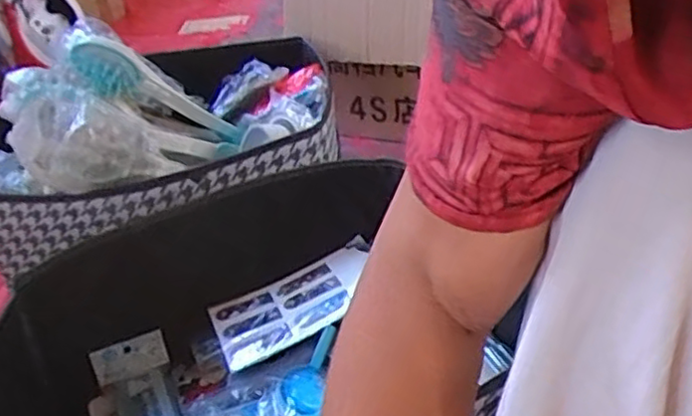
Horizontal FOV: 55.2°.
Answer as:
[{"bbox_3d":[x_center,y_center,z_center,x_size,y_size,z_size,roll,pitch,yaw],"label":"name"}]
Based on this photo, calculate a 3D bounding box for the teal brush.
[{"bbox_3d":[-0.234,-0.142,0.871,0.059,0.284,0.066,19,86,32],"label":"teal brush"}]

